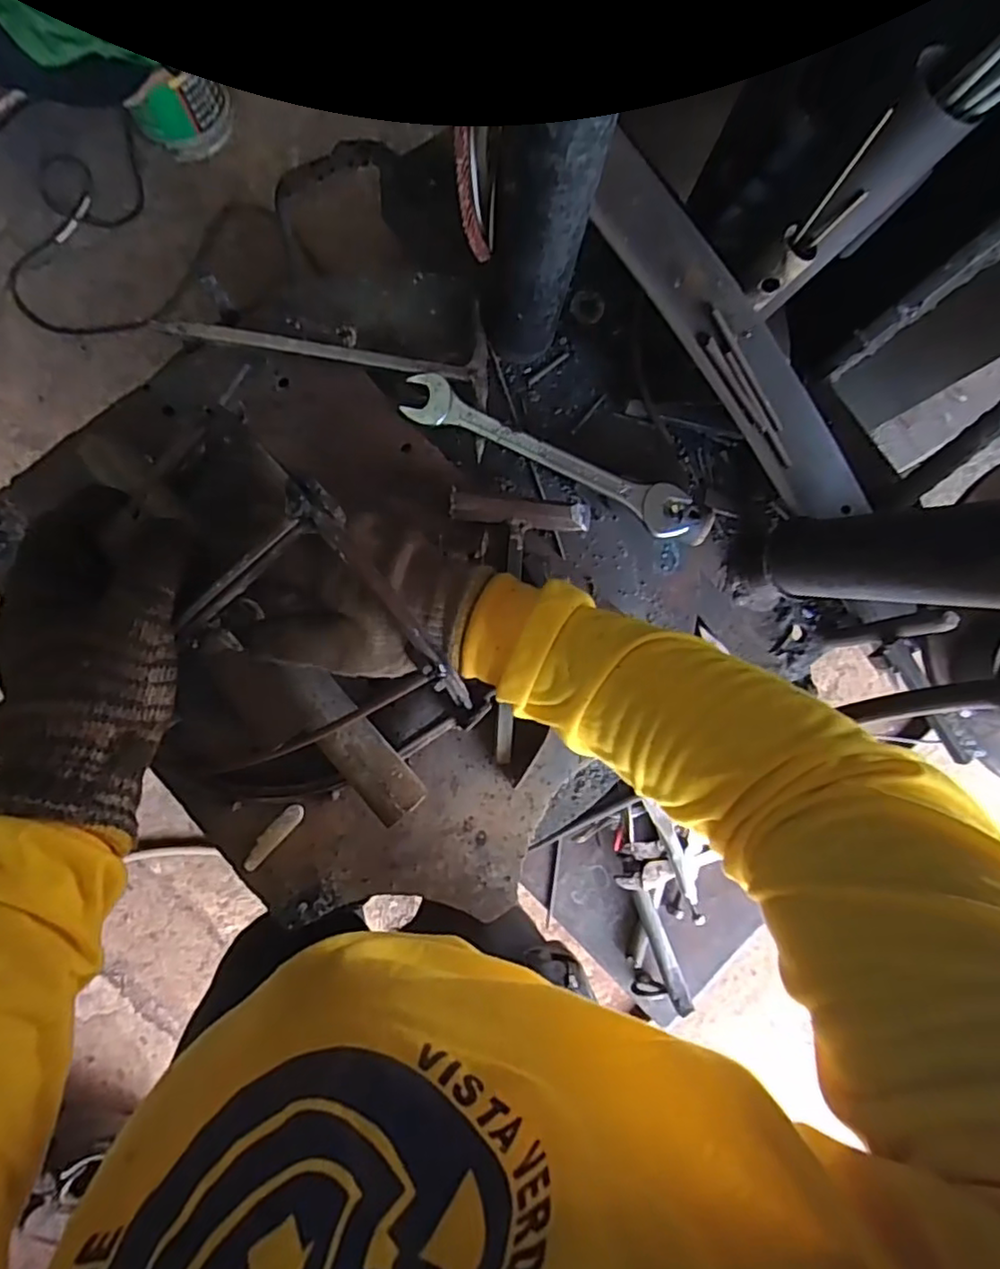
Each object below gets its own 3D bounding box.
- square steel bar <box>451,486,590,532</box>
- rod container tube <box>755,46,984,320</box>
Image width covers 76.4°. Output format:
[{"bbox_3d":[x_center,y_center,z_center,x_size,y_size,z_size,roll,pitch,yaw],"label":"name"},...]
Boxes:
[{"bbox_3d":[0.014,-0.082,0.428,0.092,0.020,0.018,4,87,-3],"label":"square steel bar"},{"bbox_3d":[0.210,-0.254,0.381,0.043,0.132,0.044,39,59,0],"label":"rod container tube"}]

